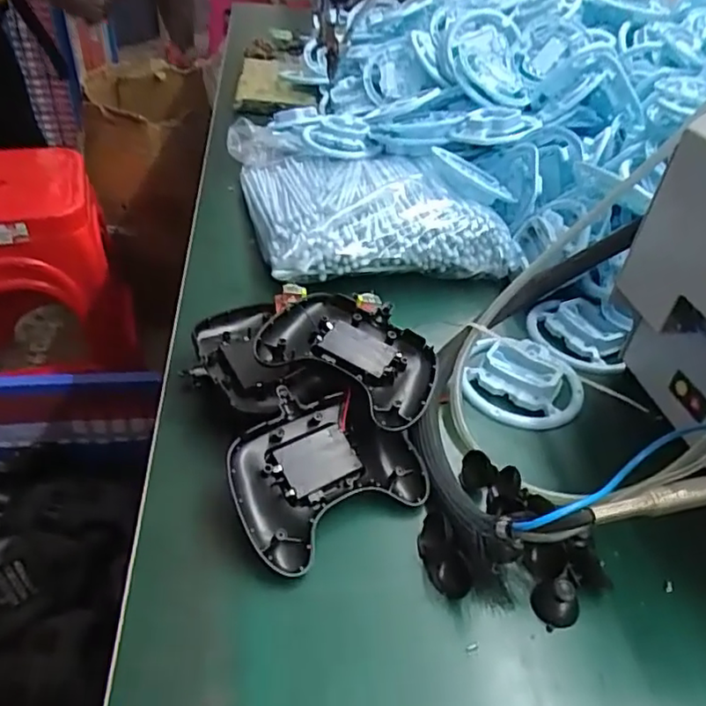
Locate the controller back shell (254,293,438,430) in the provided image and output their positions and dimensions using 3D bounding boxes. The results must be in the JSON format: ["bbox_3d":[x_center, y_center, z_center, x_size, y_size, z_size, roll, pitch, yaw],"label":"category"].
[{"bbox_3d":[0.003,0.003,0.435,0.124,0.034,0.100,24,44,21],"label":"controller back shell"}]

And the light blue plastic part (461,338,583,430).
[{"bbox_3d":[0.137,0.021,0.485,0.092,0.019,0.086,15,41,11],"label":"light blue plastic part"}]

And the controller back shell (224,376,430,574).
[{"bbox_3d":[-0.022,0.076,0.394,0.122,0.029,0.100,-23,67,-29],"label":"controller back shell"}]

